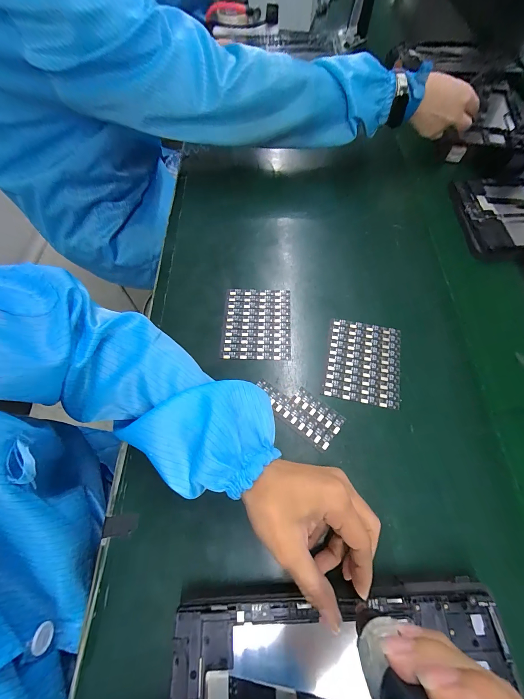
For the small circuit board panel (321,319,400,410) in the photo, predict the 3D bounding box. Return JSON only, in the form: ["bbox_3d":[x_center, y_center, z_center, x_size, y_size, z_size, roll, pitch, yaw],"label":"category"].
[{"bbox_3d":[0.118,0.014,0.327,0.083,0.004,0.098,11,65,7],"label":"small circuit board panel"}]

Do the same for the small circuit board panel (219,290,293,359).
[{"bbox_3d":[-0.006,-0.033,0.353,0.082,0.005,0.097,2,64,2],"label":"small circuit board panel"}]

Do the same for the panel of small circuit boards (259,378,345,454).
[{"bbox_3d":[0.039,0.062,0.306,0.096,0.004,0.043,37,70,17],"label":"panel of small circuit boards"}]

